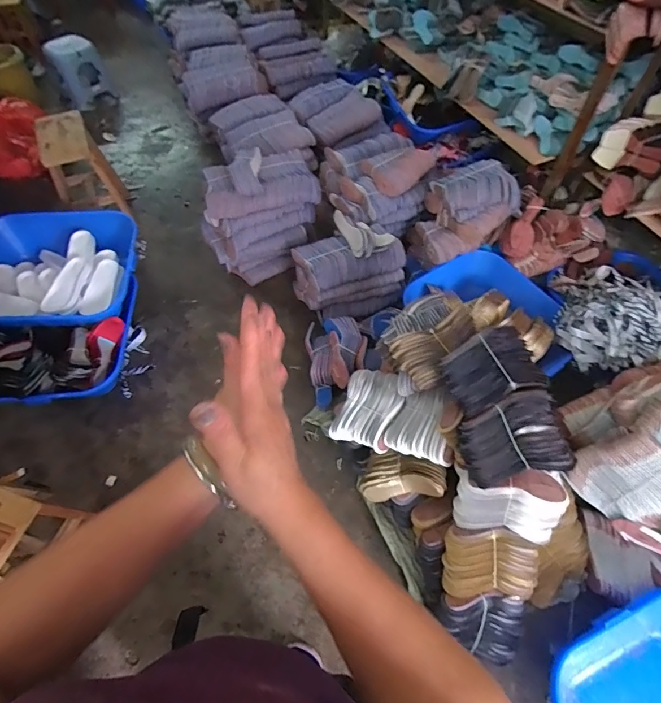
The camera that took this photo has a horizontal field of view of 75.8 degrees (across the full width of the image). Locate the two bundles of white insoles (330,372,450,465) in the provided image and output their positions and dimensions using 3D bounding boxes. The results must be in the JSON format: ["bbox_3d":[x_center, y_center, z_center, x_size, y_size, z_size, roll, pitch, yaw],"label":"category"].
[{"bbox_3d":[0.194,0.194,1.300,0.384,0.090,0.239,10,75,37],"label":"two bundles of white insoles"}]

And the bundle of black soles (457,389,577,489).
[{"bbox_3d":[0.443,0.213,1.047,0.248,0.090,0.205,-20,85,11],"label":"bundle of black soles"}]

